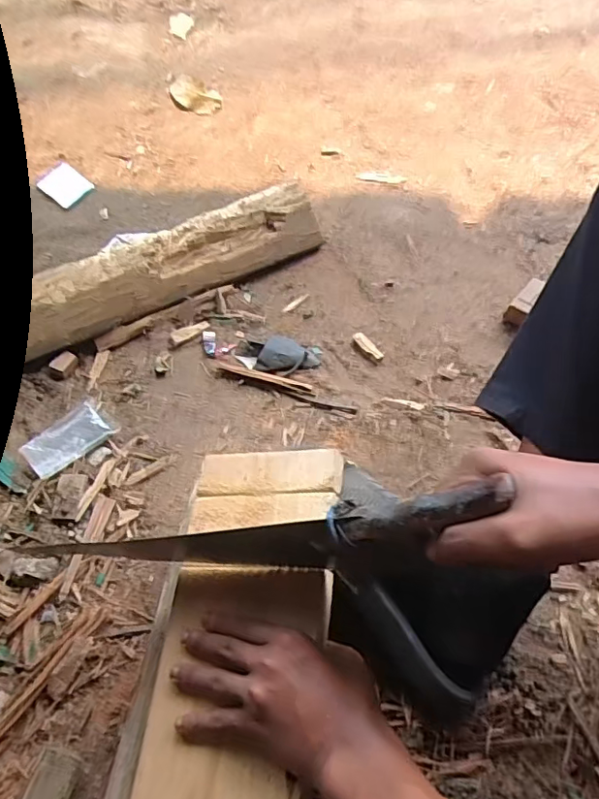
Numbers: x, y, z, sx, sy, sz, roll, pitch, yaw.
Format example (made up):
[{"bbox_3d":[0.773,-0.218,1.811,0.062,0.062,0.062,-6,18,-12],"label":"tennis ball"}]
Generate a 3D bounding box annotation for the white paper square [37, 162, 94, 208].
[{"bbox_3d":[-0.355,-0.326,0.834,0.077,0.009,0.059,37,70,20],"label":"white paper square"}]

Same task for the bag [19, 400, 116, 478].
[{"bbox_3d":[-0.267,0.047,0.635,0.056,0.015,0.091,40,71,21],"label":"bag"}]

